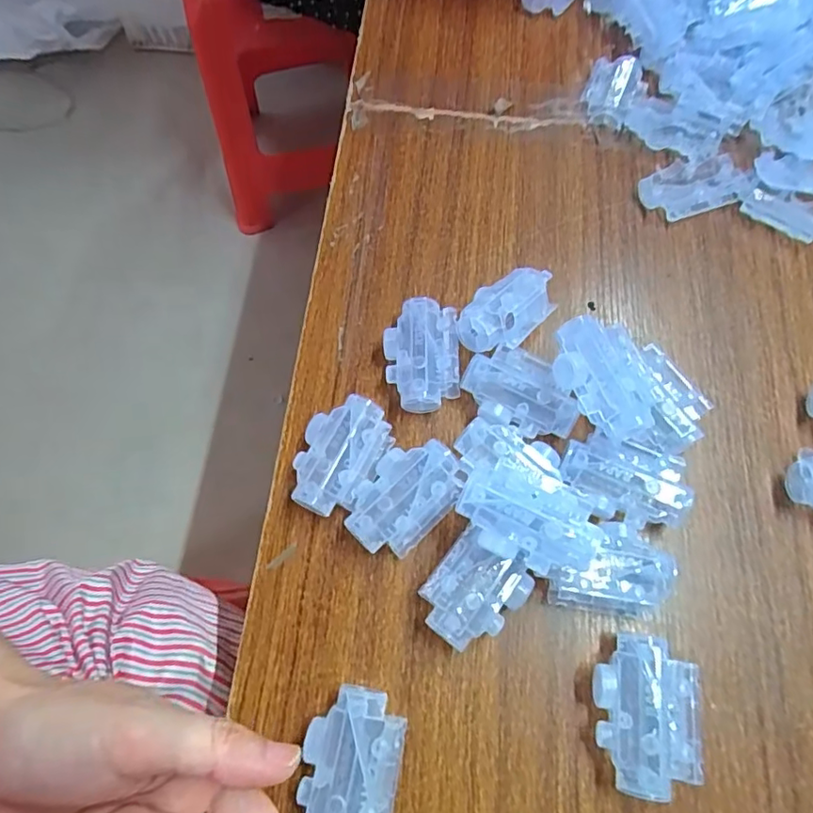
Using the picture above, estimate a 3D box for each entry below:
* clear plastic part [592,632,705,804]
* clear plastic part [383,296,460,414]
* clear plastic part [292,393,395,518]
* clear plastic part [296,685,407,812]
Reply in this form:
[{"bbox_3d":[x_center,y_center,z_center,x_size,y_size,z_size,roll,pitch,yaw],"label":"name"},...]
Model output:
[{"bbox_3d":[0.116,0.150,0.275,0.045,0.030,0.068,6,69,5],"label":"clear plastic part"},{"bbox_3d":[0.009,-0.031,0.348,0.044,0.029,0.067,-3,69,1],"label":"clear plastic part"},{"bbox_3d":[-0.038,0.030,0.326,0.048,0.028,0.068,24,72,11],"label":"clear plastic part"},{"bbox_3d":[-0.027,0.174,0.271,0.046,0.029,0.069,9,70,6],"label":"clear plastic part"}]

